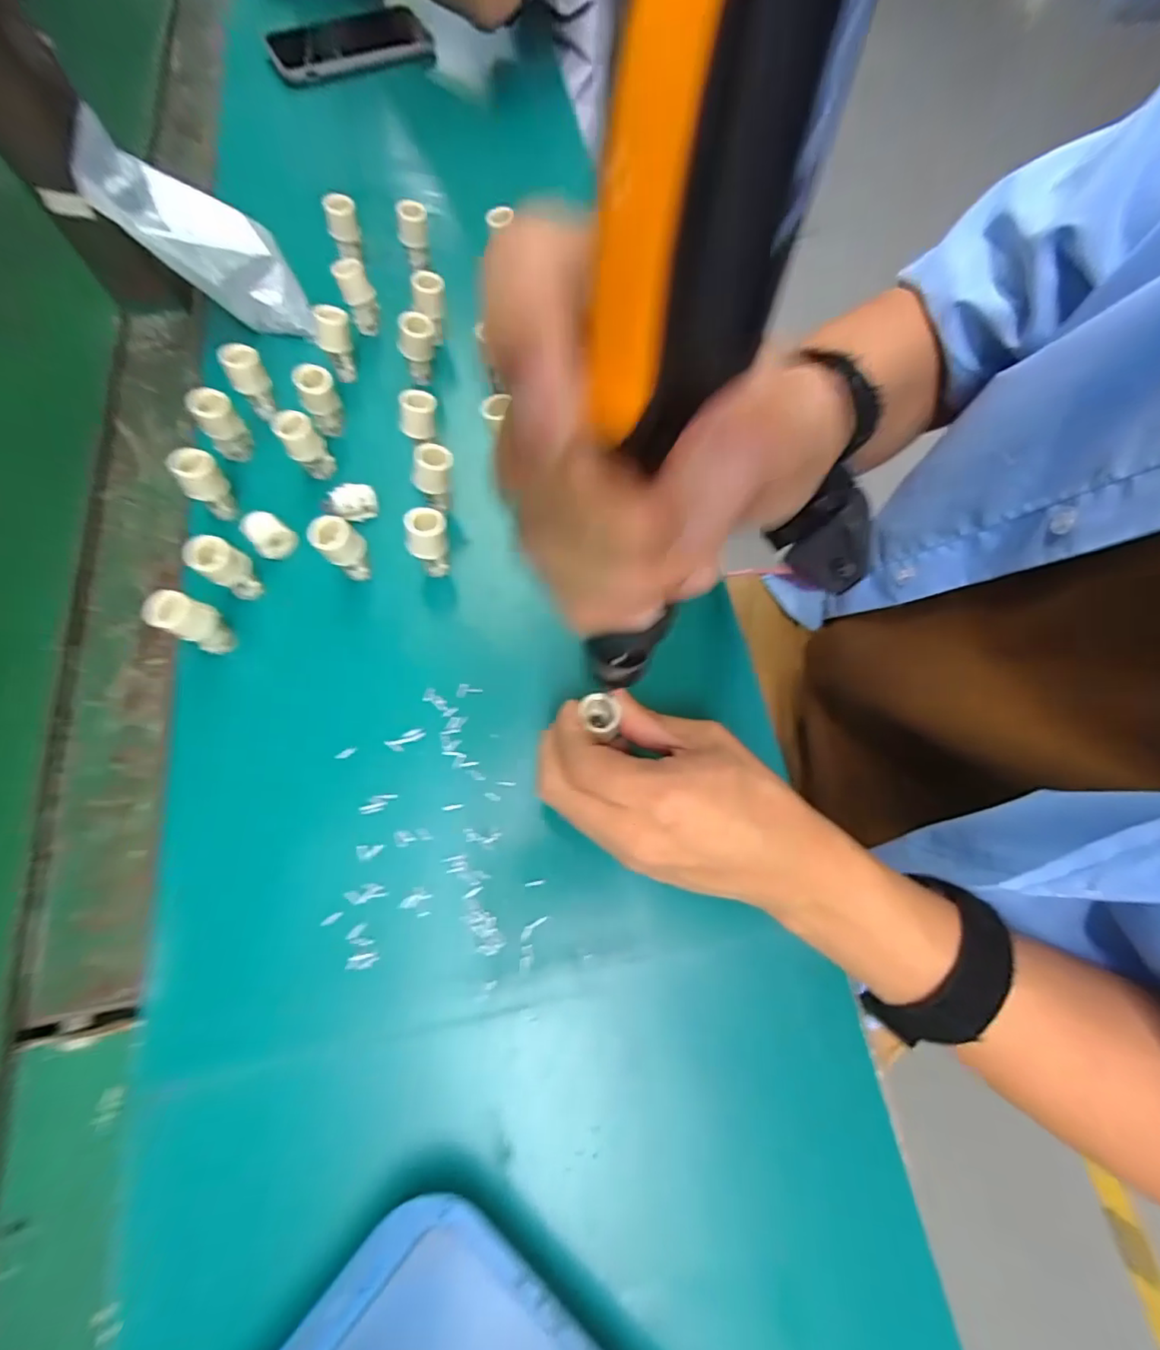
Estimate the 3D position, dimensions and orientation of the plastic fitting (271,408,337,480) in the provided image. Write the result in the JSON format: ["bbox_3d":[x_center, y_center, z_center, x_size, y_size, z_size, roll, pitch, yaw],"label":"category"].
[{"bbox_3d":[-0.162,-0.134,0.333,0.022,0.043,0.017,-33,74,-15],"label":"plastic fitting"}]

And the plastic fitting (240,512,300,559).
[{"bbox_3d":[-0.176,-0.079,0.322,0.021,0.019,0.024,-40,75,-17],"label":"plastic fitting"}]

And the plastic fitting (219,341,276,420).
[{"bbox_3d":[-0.202,-0.180,0.349,0.021,0.041,0.017,-31,73,-14],"label":"plastic fitting"}]

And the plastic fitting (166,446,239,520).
[{"bbox_3d":[-0.208,-0.105,0.317,0.021,0.040,0.022,-41,76,-17],"label":"plastic fitting"}]

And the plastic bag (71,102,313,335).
[{"bbox_3d":[-0.244,-0.277,0.361,0.123,0.045,0.103,-4,64,-47],"label":"plastic bag"}]

